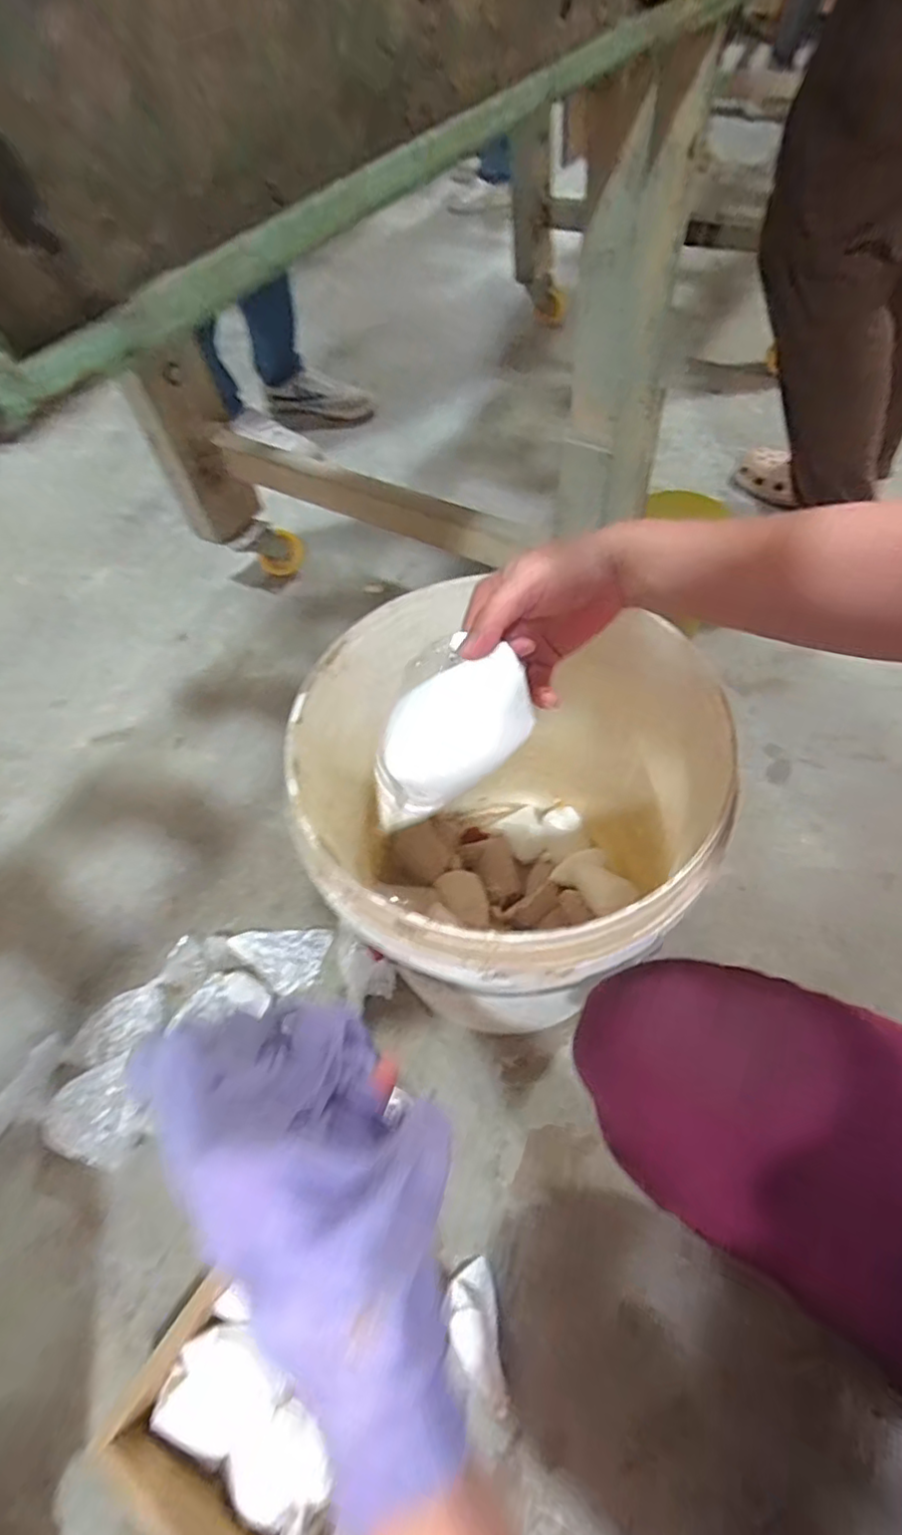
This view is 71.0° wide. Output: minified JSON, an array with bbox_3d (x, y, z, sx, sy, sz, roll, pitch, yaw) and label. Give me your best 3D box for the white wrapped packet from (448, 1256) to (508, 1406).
[{"bbox_3d":[0.021,0.464,0.521,0.040,0.015,0.089,-12,44,-3],"label":"white wrapped packet"}]

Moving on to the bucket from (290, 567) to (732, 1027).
[{"bbox_3d":[0.047,0.075,0.571,0.288,0.353,0.295,-2,57,4],"label":"bucket"}]

